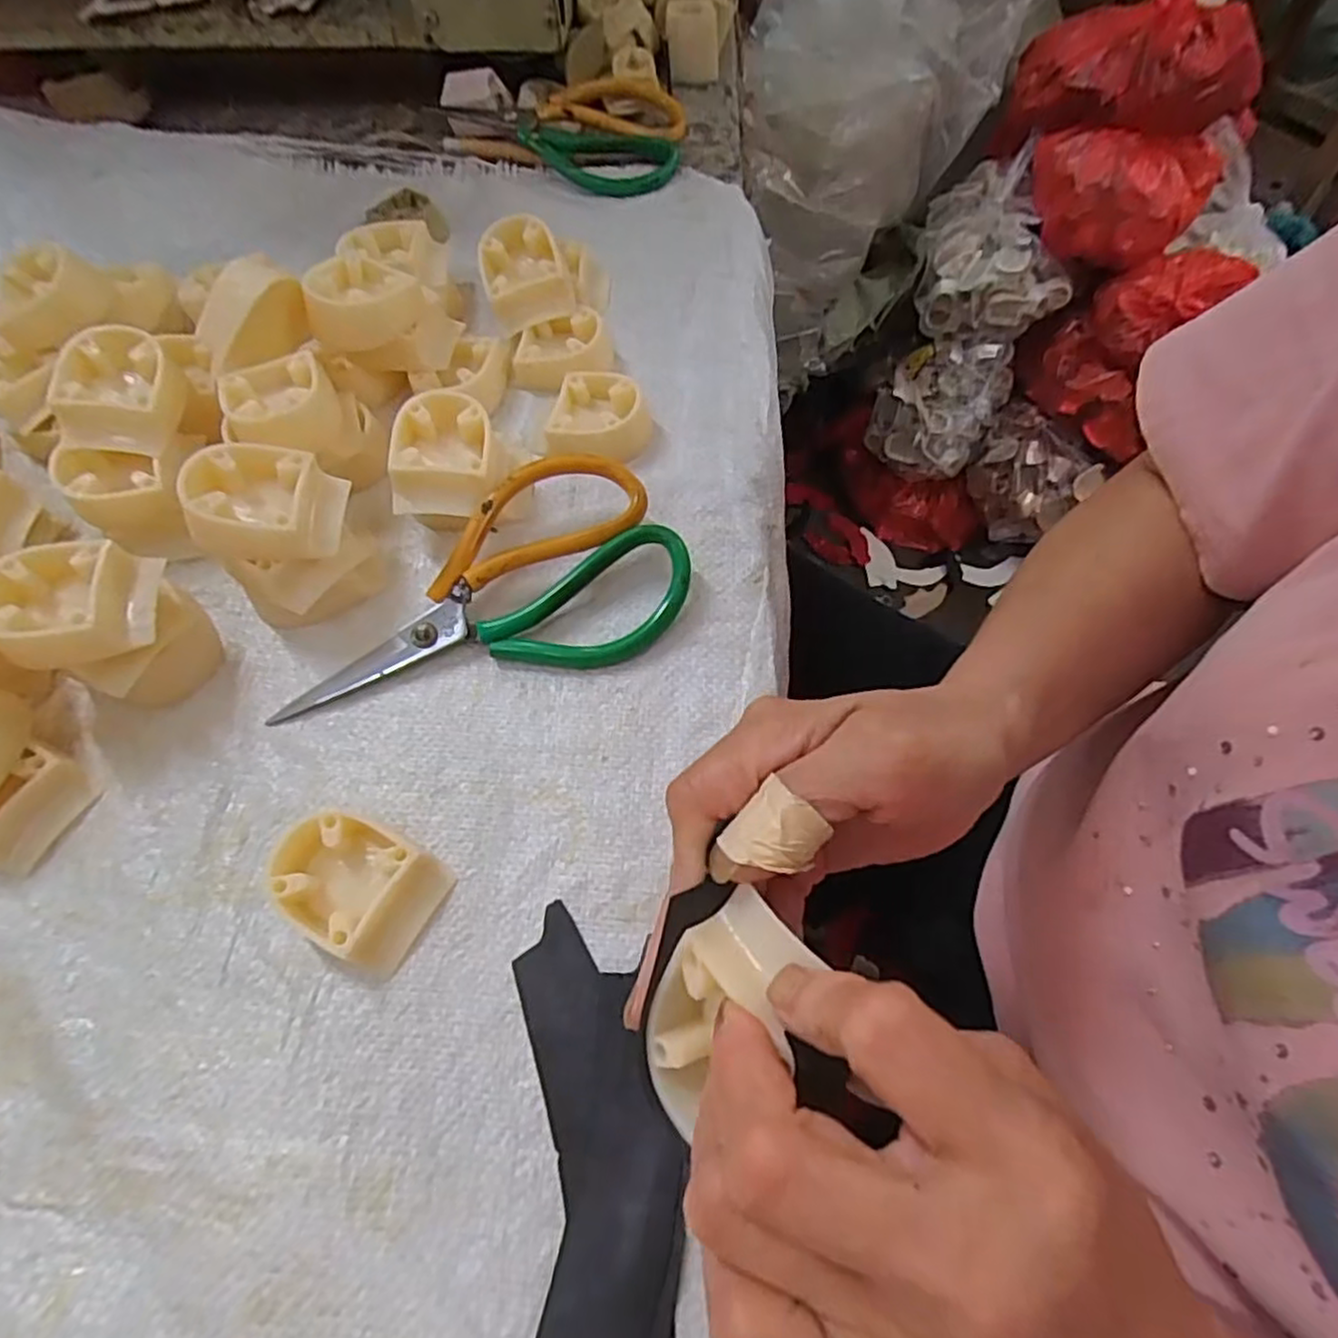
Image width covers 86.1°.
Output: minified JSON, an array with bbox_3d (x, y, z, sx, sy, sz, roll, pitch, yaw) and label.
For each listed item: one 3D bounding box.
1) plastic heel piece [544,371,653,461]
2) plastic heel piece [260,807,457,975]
[{"bbox_3d":[-0.035,-0.133,0.378,0.051,0.023,0.043,12,64,8],"label":"plastic heel piece"},{"bbox_3d":[-0.120,0.082,0.272,0.057,0.024,0.044,24,66,14],"label":"plastic heel piece"}]

